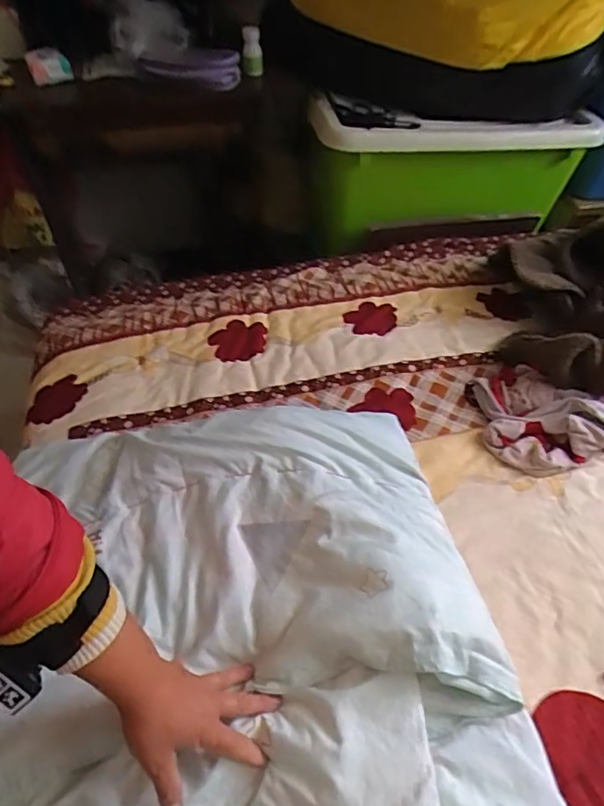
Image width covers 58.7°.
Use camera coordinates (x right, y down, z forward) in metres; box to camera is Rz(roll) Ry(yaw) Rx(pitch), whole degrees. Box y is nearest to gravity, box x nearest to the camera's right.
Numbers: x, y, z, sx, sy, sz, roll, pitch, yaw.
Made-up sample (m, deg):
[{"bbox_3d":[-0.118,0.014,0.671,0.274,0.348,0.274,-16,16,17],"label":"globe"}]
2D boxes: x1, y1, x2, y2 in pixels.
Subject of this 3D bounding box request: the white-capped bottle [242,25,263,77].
[{"bbox_3d":[-0.102,-0.701,1.070,0.042,0.098,0.048,-7,49,-6],"label":"white-capped bottle"}]

